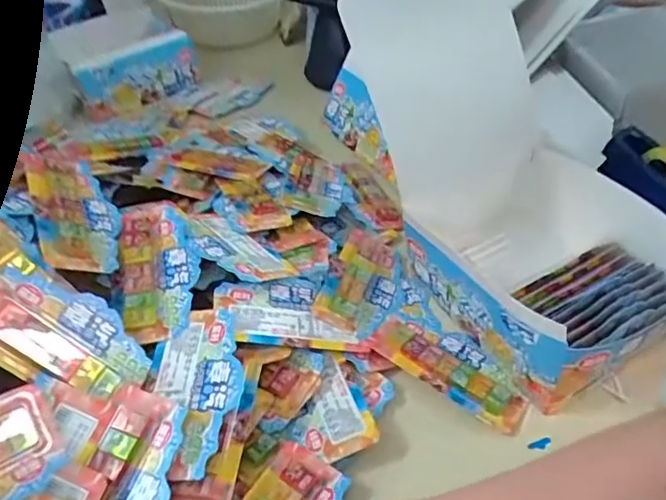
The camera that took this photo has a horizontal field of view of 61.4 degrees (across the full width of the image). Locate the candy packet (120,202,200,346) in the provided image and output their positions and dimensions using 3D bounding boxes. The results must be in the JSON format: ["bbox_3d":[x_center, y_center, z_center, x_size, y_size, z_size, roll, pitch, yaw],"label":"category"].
[{"bbox_3d":[-0.163,0.014,0.526,0.068,0.020,0.152,-10,55,-5],"label":"candy packet"}]

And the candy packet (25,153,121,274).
[{"bbox_3d":[-0.242,-0.041,0.530,0.073,0.015,0.148,8,41,-44],"label":"candy packet"}]

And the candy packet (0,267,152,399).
[{"bbox_3d":[-0.203,0.066,0.428,0.008,0.134,0.071,-25,43,43],"label":"candy packet"}]

